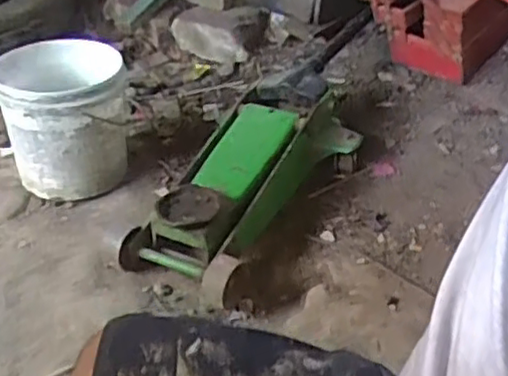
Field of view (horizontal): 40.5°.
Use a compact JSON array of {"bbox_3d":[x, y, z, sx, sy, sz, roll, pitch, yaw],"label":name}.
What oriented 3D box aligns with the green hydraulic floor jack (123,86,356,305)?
[{"bbox_3d":[-0.018,-0.016,1.306,0.232,0.120,0.518,26,55,32],"label":"green hydraulic floor jack"}]

